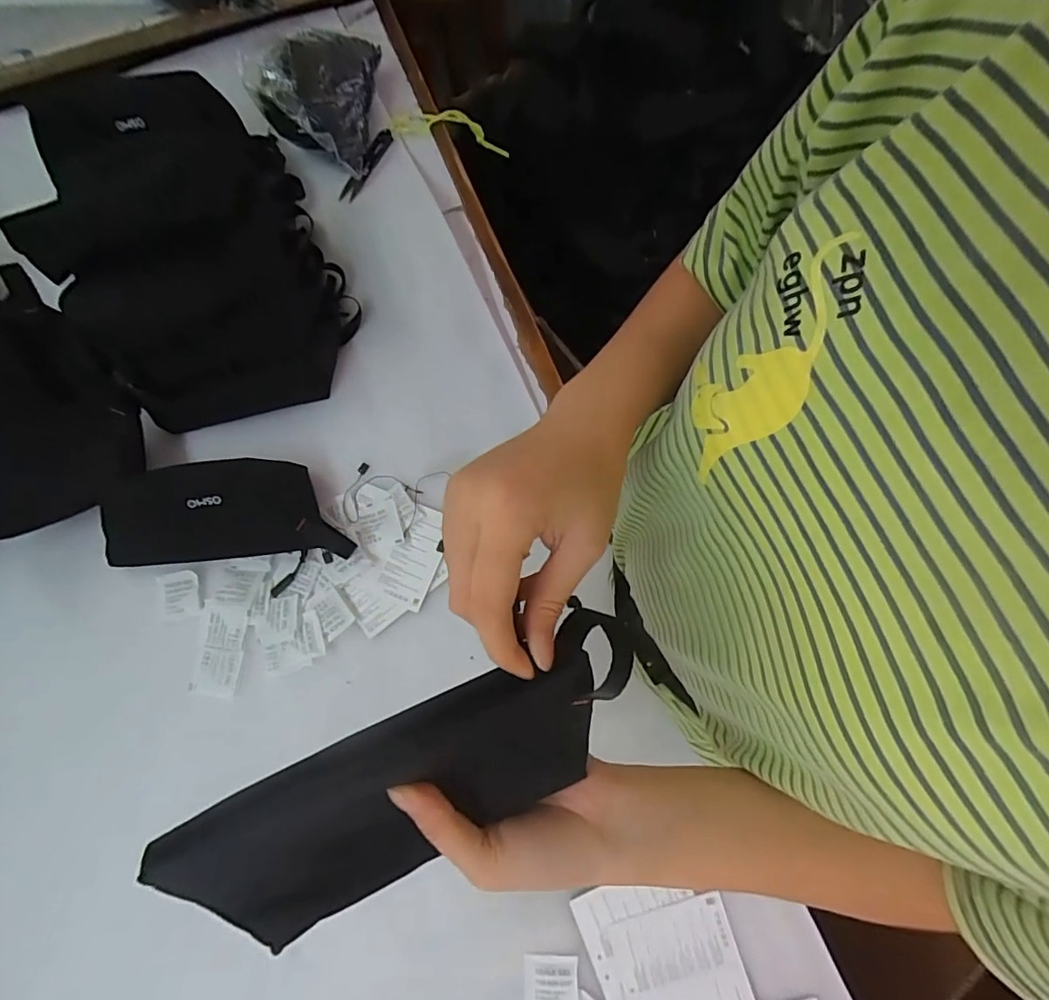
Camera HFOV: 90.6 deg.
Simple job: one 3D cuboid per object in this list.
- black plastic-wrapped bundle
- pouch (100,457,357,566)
[{"bbox_3d":[-0.206,-0.441,0.544,0.096,0.084,0.156,14,75,4],"label":"black plastic-wrapped bundle"},{"bbox_3d":[-0.259,0.009,0.456,0.202,0.036,0.085,-2,74,0],"label":"pouch"}]

